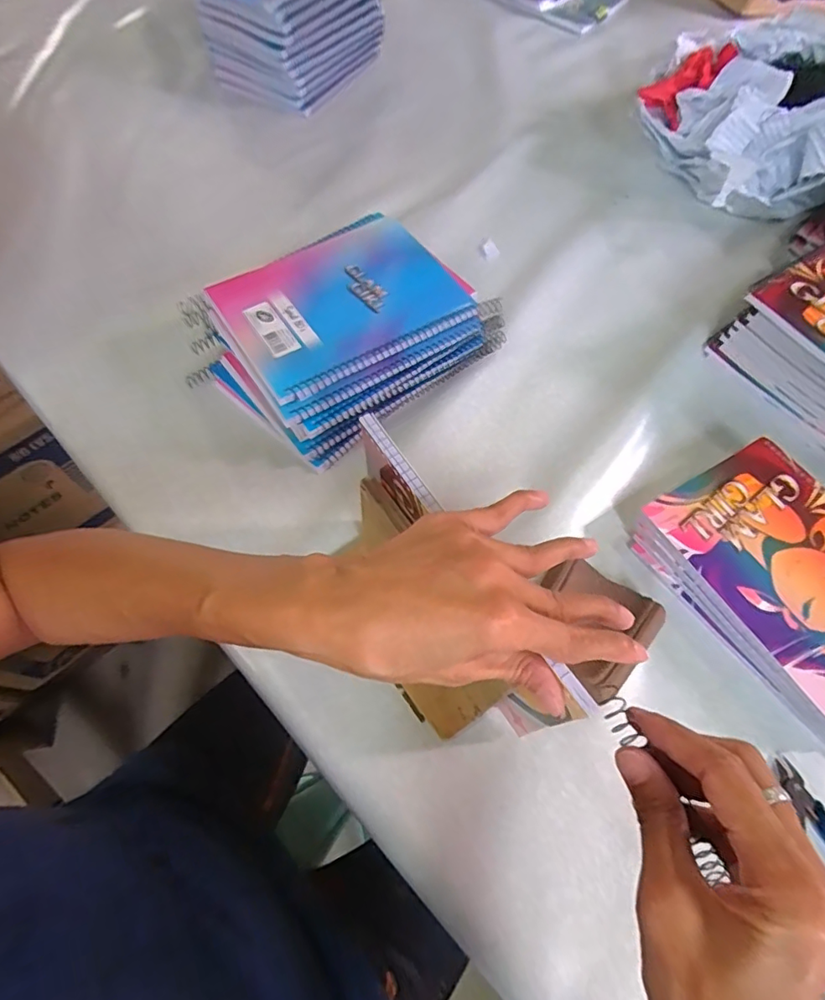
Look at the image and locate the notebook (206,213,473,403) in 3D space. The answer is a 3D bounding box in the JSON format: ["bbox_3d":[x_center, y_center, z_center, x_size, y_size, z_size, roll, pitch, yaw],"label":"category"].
[{"bbox_3d":[-0.067,-0.180,0.460,0.191,0.017,0.157,-31,68,-16],"label":"notebook"}]

